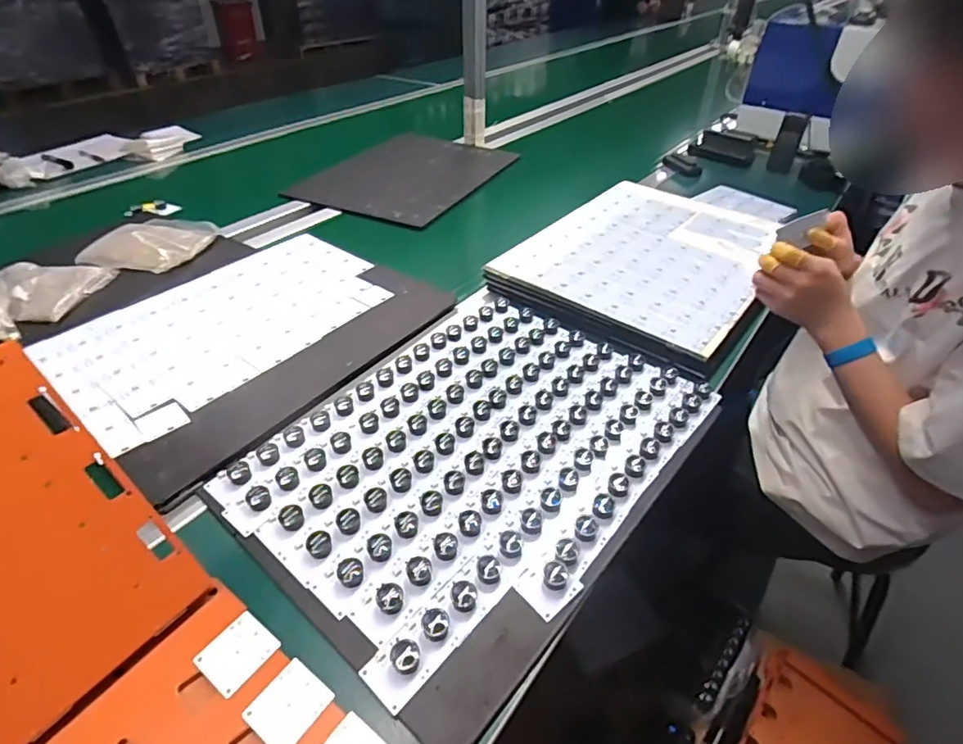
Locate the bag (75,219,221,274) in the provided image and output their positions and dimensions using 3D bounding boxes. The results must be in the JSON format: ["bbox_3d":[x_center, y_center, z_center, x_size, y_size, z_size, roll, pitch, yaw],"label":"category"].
[{"bbox_3d":[-0.574,-0.231,0.928,0.170,0.026,0.187,10,42,9],"label":"bag"}]

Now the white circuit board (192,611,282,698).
[{"bbox_3d":[-0.186,0.214,0.407,0.044,0.004,0.048,26,46,25],"label":"white circuit board"}]

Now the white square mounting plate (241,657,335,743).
[{"bbox_3d":[-0.137,0.237,0.378,0.044,0.004,0.048,26,47,26],"label":"white square mounting plate"}]

